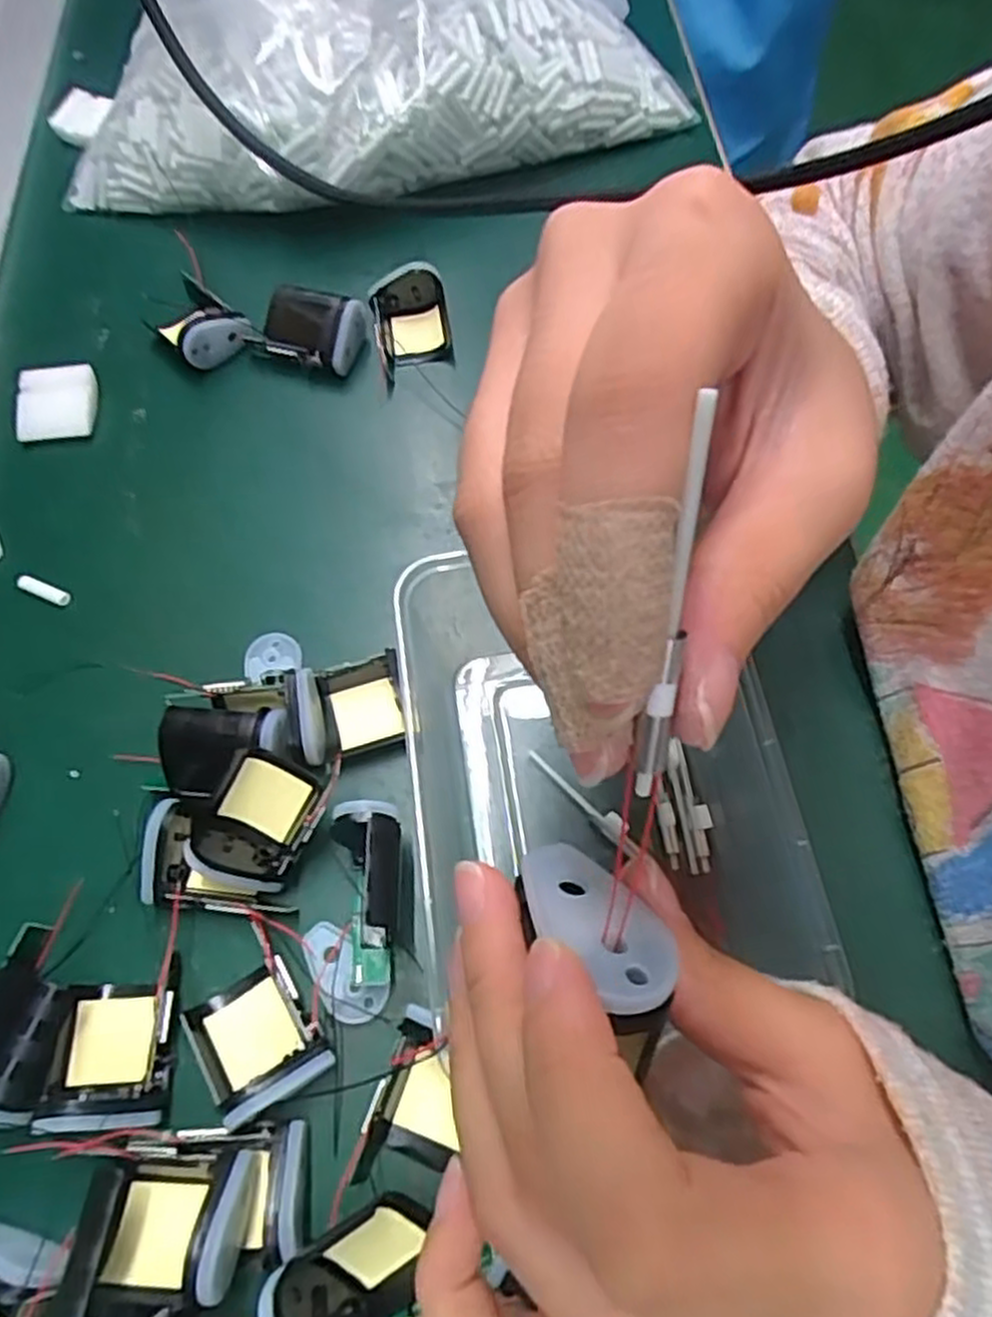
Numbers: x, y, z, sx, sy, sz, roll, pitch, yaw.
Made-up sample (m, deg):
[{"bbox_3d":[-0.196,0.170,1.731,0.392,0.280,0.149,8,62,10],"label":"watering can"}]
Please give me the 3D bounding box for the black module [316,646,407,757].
[{"bbox_3d":[-0.050,0.017,0.297,0.030,0.015,0.034,-13,66,-5],"label":"black module"}]

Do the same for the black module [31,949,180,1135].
[{"bbox_3d":[-0.122,0.124,0.248,0.033,0.019,0.046,-6,65,-2],"label":"black module"}]

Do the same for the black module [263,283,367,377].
[{"bbox_3d":[-0.091,-0.156,0.371,0.051,0.027,0.029,11,66,7],"label":"black module"}]

